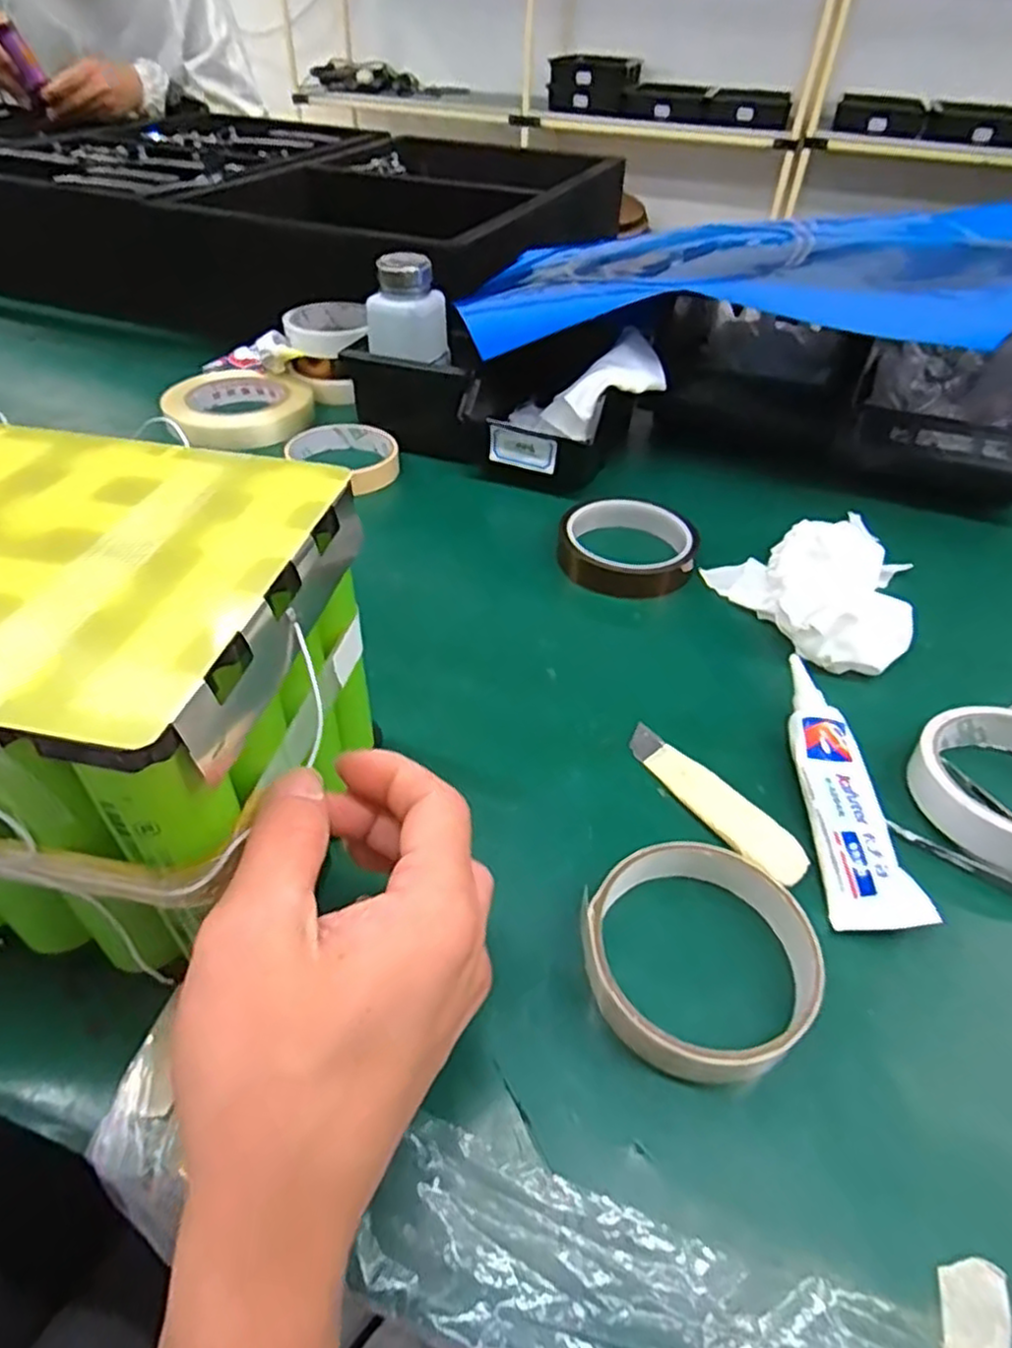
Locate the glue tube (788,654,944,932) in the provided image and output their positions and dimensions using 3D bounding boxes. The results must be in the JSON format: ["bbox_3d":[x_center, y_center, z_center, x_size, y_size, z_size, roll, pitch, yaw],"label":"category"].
[{"bbox_3d":[0.153,0.049,0.322,0.034,0.017,0.140,3,44,2],"label":"glue tube"}]

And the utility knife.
[{"bbox_3d":[0.095,0.057,0.324,0.023,0.004,0.100,-25,49,-24],"label":"utility knife"}]

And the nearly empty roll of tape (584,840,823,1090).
[{"bbox_3d":[0.071,0.105,0.261,0.086,0.021,0.082,0,44,0],"label":"nearly empty roll of tape"}]

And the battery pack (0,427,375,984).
[{"bbox_3d":[-0.185,-0.006,0.248,0.245,0.129,0.131,8,44,7],"label":"battery pack"}]

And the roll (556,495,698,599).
[{"bbox_3d":[0.080,-0.087,0.465,0.089,0.026,0.078,11,44,11],"label":"roll"}]

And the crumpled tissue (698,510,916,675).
[{"bbox_3d":[0.186,-0.051,0.417,0.080,0.045,0.123,-13,45,-13],"label":"crumpled tissue"}]

